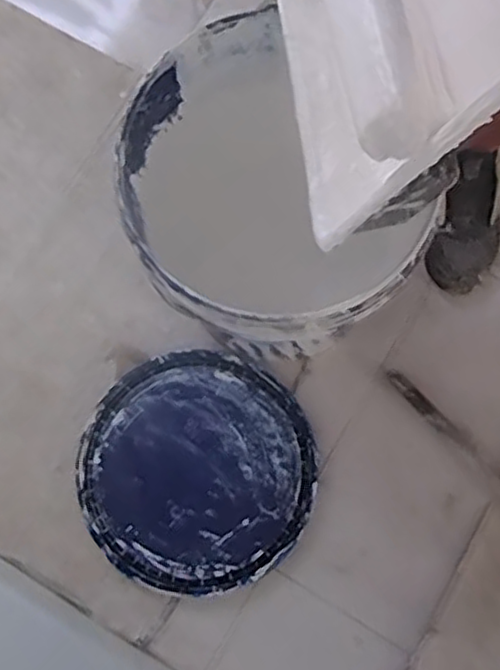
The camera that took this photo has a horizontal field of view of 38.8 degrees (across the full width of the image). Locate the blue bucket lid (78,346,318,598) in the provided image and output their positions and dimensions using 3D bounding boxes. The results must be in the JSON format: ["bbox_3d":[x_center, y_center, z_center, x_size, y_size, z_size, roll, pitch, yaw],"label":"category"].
[{"bbox_3d":[-0.071,0.179,0.951,0.303,0.029,0.303,-1,80,3],"label":"blue bucket lid"}]

